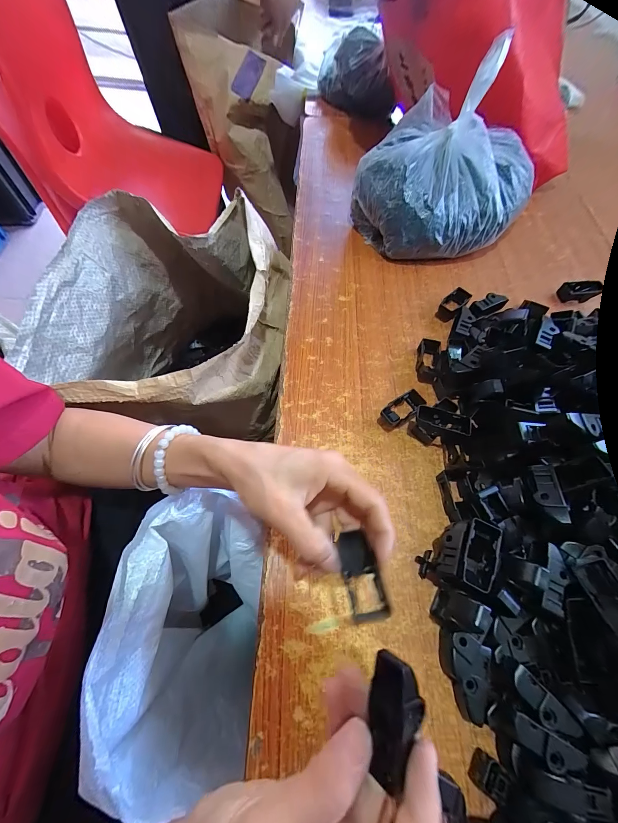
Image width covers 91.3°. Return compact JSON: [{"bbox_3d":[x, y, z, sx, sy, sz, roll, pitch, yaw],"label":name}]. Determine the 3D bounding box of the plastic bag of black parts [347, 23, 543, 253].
[{"bbox_3d":[0.191,-0.329,0.410,0.204,0.158,0.230,38,68,15],"label":"plastic bag of black parts"}]

